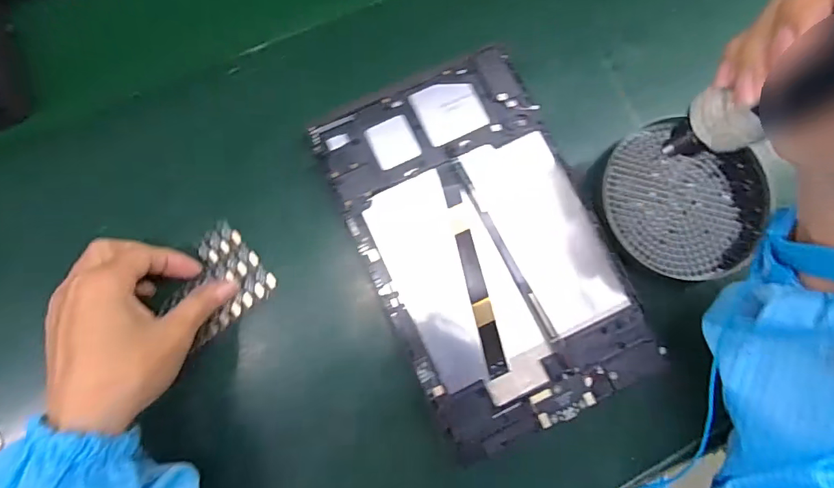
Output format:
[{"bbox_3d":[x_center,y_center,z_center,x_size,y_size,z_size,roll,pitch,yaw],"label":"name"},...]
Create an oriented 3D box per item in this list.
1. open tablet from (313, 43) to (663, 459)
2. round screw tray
[{"bbox_3d":[0.046,0.001,0.304,0.147,0.007,0.240,-25,83,-4],"label":"open tablet"},{"bbox_3d":[0.188,-0.031,0.324,0.112,0.008,0.101,29,84,5],"label":"round screw tray"}]

